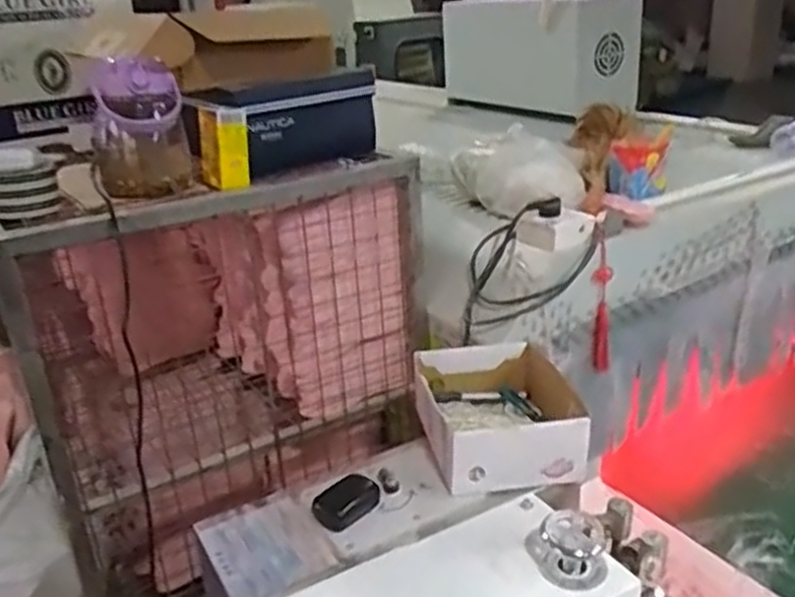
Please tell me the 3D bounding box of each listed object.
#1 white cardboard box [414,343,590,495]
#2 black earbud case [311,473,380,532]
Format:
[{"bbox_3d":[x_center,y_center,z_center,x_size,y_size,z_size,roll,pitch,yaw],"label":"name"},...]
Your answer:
[{"bbox_3d":[0.129,0.148,0.990,0.192,0.080,0.235,-5,23,-5],"label":"white cardboard box"},{"bbox_3d":[-0.059,0.236,0.873,0.072,0.033,0.061,-17,28,-33],"label":"black earbud case"}]

